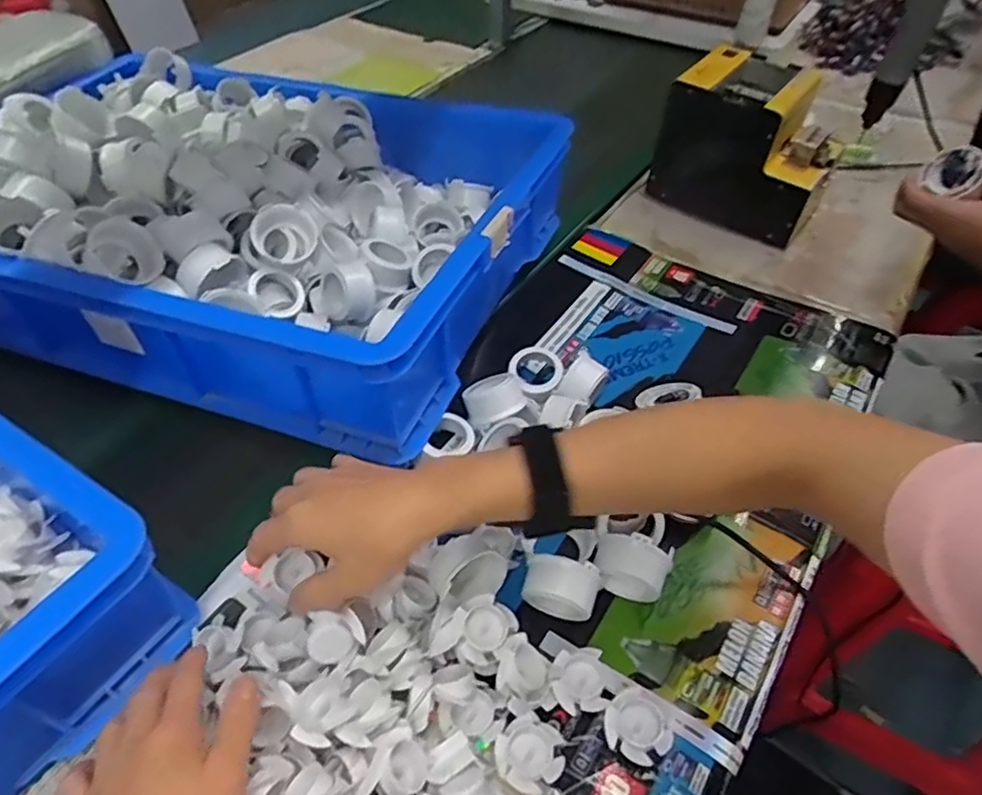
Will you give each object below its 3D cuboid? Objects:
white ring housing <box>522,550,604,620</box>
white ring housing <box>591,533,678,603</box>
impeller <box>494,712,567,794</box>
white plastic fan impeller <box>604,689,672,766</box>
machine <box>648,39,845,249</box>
[{"bbox_3d":[0.047,0.129,0.428,0.049,0.041,0.028,11,49,9],"label":"white ring housing"},{"bbox_3d":[0.096,0.120,0.439,0.049,0.048,0.031,15,50,13],"label":"white ring housing"},{"bbox_3d":[0.024,0.214,0.382,0.040,0.012,0.038,0,48,0],"label":"impeller"},{"bbox_3d":[0.089,0.203,0.392,0.036,0.014,0.038,0,48,0],"label":"white plastic fan impeller"},{"bbox_3d":[0.294,-0.287,0.729,0.173,0.140,0.128,29,54,23],"label":"machine"}]

